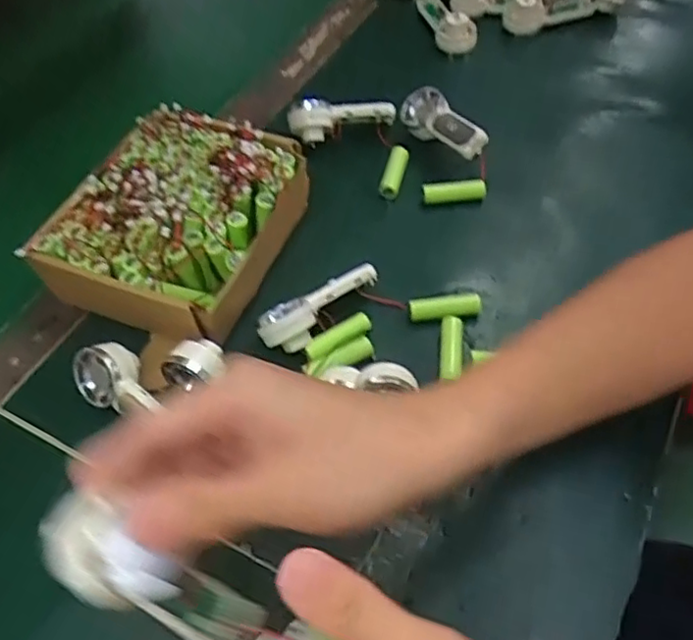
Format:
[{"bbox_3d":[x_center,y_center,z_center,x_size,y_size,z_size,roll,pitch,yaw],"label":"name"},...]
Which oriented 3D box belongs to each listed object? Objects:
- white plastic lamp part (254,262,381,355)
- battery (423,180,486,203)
[{"bbox_3d":[-0.020,-0.012,0.448,0.028,0.030,0.092,37,65,26],"label":"white plastic lamp part"},{"bbox_3d":[0.088,-0.105,0.525,0.050,0.018,0.013,-4,55,2],"label":"battery"}]

